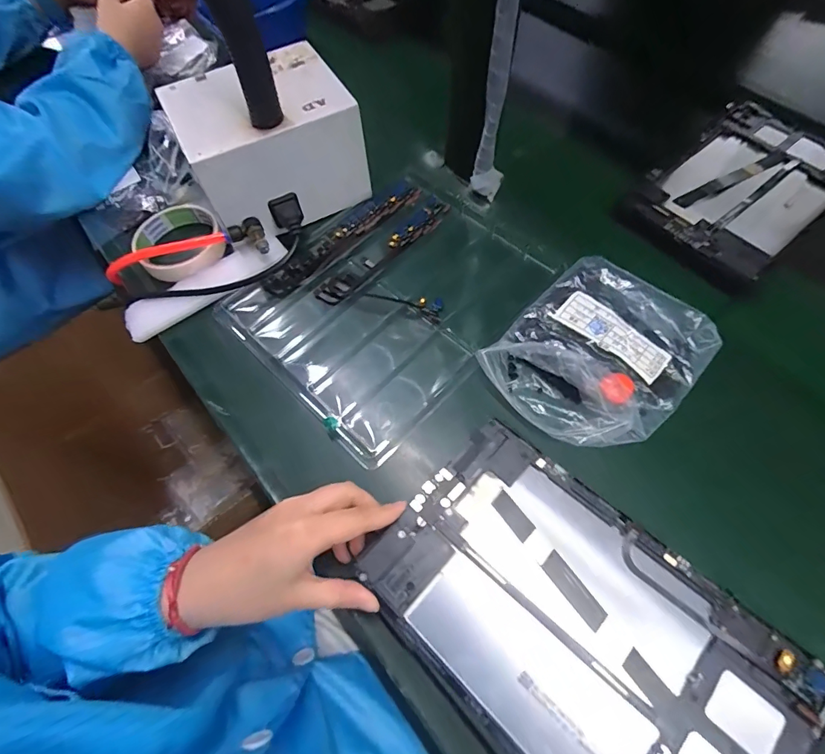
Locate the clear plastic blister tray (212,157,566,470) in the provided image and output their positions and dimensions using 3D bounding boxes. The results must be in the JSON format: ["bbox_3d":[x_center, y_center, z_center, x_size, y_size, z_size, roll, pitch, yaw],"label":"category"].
[{"bbox_3d":[-0.012,-0.086,0.410,0.216,0.024,0.281,39,72,19],"label":"clear plastic blister tray"}]

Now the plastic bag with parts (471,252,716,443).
[{"bbox_3d":[0.159,-0.021,0.359,0.141,0.026,0.170,39,72,19],"label":"plastic bag with parts"}]

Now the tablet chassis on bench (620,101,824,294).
[{"bbox_3d":[0.339,-0.199,0.433,0.244,0.010,0.144,-38,68,-15],"label":"tablet chassis on bench"}]

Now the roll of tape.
[{"bbox_3d":[-0.236,-0.139,0.428,0.081,0.021,0.090,-33,67,-13],"label":"roll of tape"}]

